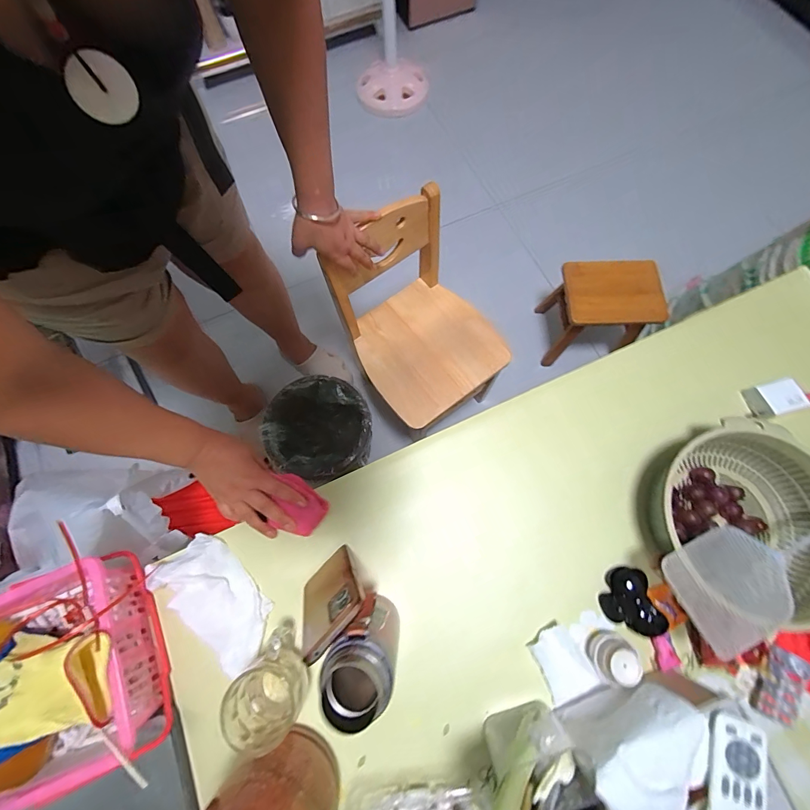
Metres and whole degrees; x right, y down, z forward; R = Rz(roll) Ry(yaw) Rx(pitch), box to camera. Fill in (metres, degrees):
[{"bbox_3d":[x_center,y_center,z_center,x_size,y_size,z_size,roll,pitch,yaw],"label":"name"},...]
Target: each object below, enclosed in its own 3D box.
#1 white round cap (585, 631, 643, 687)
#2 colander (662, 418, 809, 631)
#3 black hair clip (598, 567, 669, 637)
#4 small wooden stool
[{"bbox_3d":[0.250,0.302,0.444,0.049,0.046,0.053,0,74,0],"label":"white round cap"},{"bbox_3d":[0.436,0.141,0.481,0.222,0.075,0.223,-39,76,-10],"label":"colander"},{"bbox_3d":[0.286,0.254,0.475,0.059,0.027,0.079,-20,73,-5],"label":"black hair clip"},{"bbox_3d":[0.510,-0.240,1.022,0.239,0.233,0.205,-1,72,1],"label":"small wooden stool"}]

